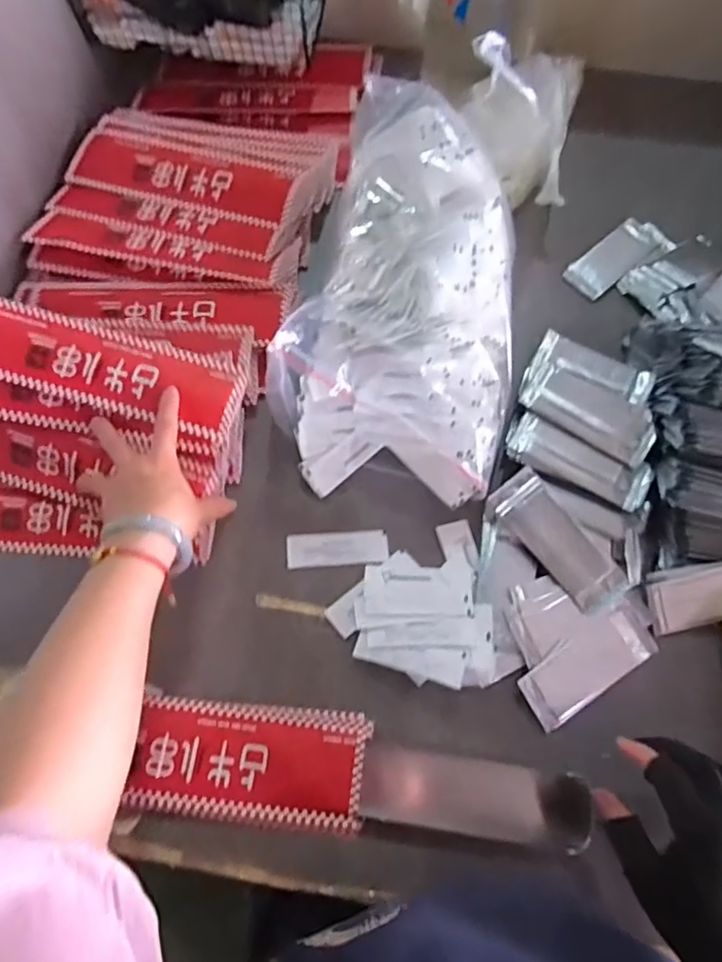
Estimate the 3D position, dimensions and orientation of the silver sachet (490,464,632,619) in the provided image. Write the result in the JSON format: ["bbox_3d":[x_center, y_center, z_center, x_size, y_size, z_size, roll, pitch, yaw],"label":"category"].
[{"bbox_3d":[0.177,0.053,0.503,0.049,0.008,0.135,-39,78,2],"label":"silver sachet"}]

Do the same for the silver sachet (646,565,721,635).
[{"bbox_3d":[0.321,0.096,0.487,0.137,0.009,0.054,-17,103,4],"label":"silver sachet"}]

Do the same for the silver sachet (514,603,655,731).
[{"bbox_3d":[0.193,0.156,0.479,0.121,0.011,0.050,-32,73,-11],"label":"silver sachet"}]

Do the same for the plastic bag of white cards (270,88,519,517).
[{"bbox_3d":[0.050,-0.167,0.523,0.203,0.139,0.332,13,71,5],"label":"plastic bag of white cards"}]

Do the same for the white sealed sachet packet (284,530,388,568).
[{"bbox_3d":[-0.022,0.062,0.521,0.092,0.004,0.032,-3,66,-3],"label":"white sealed sachet packet"}]

